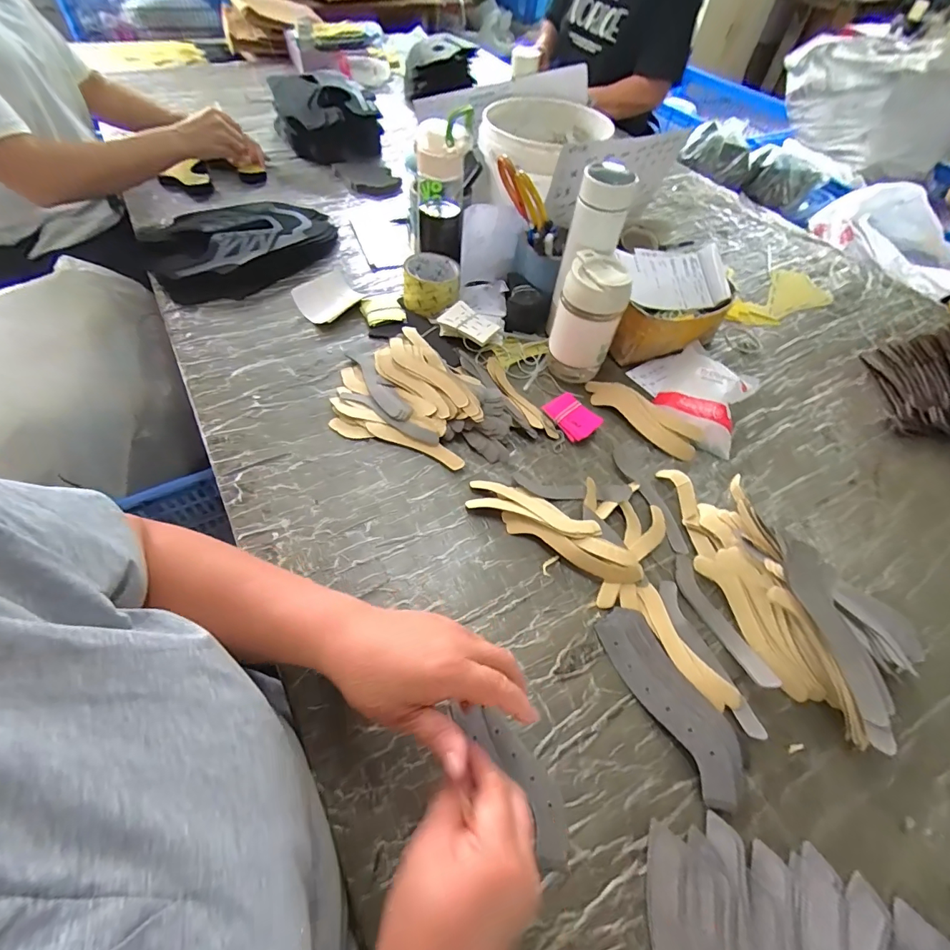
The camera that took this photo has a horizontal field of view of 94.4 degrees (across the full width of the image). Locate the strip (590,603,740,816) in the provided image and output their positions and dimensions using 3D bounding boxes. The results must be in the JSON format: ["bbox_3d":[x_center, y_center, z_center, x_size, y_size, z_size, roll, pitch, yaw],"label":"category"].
[{"bbox_3d":[0.176,0.197,0.396,0.054,0.022,0.165,-22,60,-18],"label":"strip"}]

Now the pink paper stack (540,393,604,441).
[{"bbox_3d":[0.129,-0.077,0.591,0.048,0.021,0.071,-33,64,-24],"label":"pink paper stack"}]

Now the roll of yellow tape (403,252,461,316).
[{"bbox_3d":[-0.070,-0.304,0.706,0.087,0.055,0.091,0,55,-5],"label":"roll of yellow tape"}]

